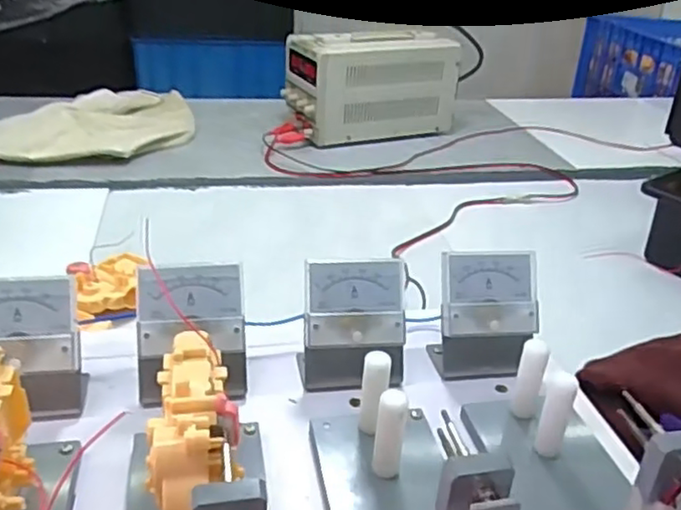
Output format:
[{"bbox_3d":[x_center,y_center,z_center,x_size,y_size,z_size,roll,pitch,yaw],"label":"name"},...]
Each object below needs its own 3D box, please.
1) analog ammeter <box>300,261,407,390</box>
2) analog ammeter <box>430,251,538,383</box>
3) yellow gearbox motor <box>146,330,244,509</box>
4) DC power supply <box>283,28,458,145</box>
[{"bbox_3d":[0.009,0.046,0.416,0.068,0.071,0.047,-1,29,-8],"label":"analog ammeter"},{"bbox_3d":[0.099,0.041,0.438,0.066,0.075,0.045,-2,29,-10],"label":"analog ammeter"},{"bbox_3d":[-0.064,0.073,0.291,0.036,0.028,0.096,-2,29,-10],"label":"yellow gearbox motor"},{"bbox_3d":[0.049,-0.279,1.073,0.271,0.158,0.119,-12,32,-26],"label":"DC power supply"}]

